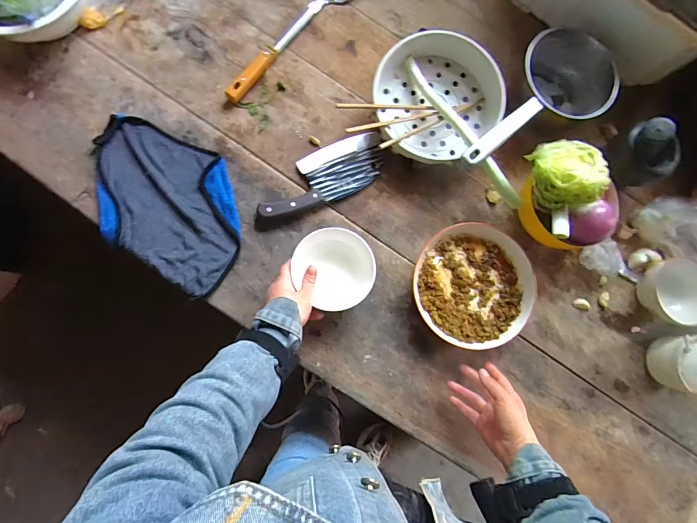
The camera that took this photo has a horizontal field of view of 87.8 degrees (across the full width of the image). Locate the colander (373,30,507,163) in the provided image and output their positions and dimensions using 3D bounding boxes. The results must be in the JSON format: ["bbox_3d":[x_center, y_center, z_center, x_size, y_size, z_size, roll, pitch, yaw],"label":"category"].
[{"bbox_3d":[0.151,-0.285,0.633,0.190,0.091,0.201,1,83,-5],"label":"colander"}]

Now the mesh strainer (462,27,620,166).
[{"bbox_3d":[0.308,-0.269,0.617,0.328,0.110,0.150,-32,87,-20],"label":"mesh strainer"}]

